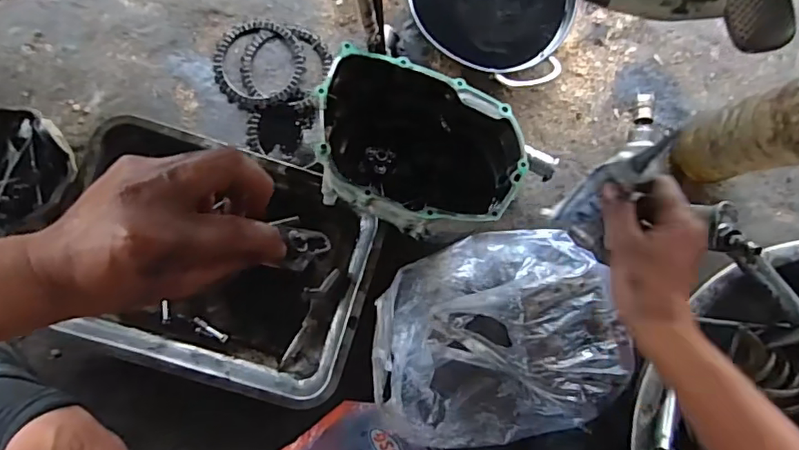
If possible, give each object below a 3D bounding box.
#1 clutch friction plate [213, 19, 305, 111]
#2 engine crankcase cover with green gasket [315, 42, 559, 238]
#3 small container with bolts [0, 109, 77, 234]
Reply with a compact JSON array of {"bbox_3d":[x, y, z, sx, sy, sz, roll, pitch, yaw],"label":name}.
[{"bbox_3d":[-0.178,-0.204,0.691,0.113,0.005,0.114,1,85,-6],"label":"clutch friction plate"},{"bbox_3d":[0.036,-0.076,0.637,0.272,0.136,0.174,21,83,-4],"label":"engine crankcase cover with green gasket"},{"bbox_3d":[-0.434,-0.065,0.618,0.119,0.074,0.123,1,85,-6],"label":"small container with bolts"}]

